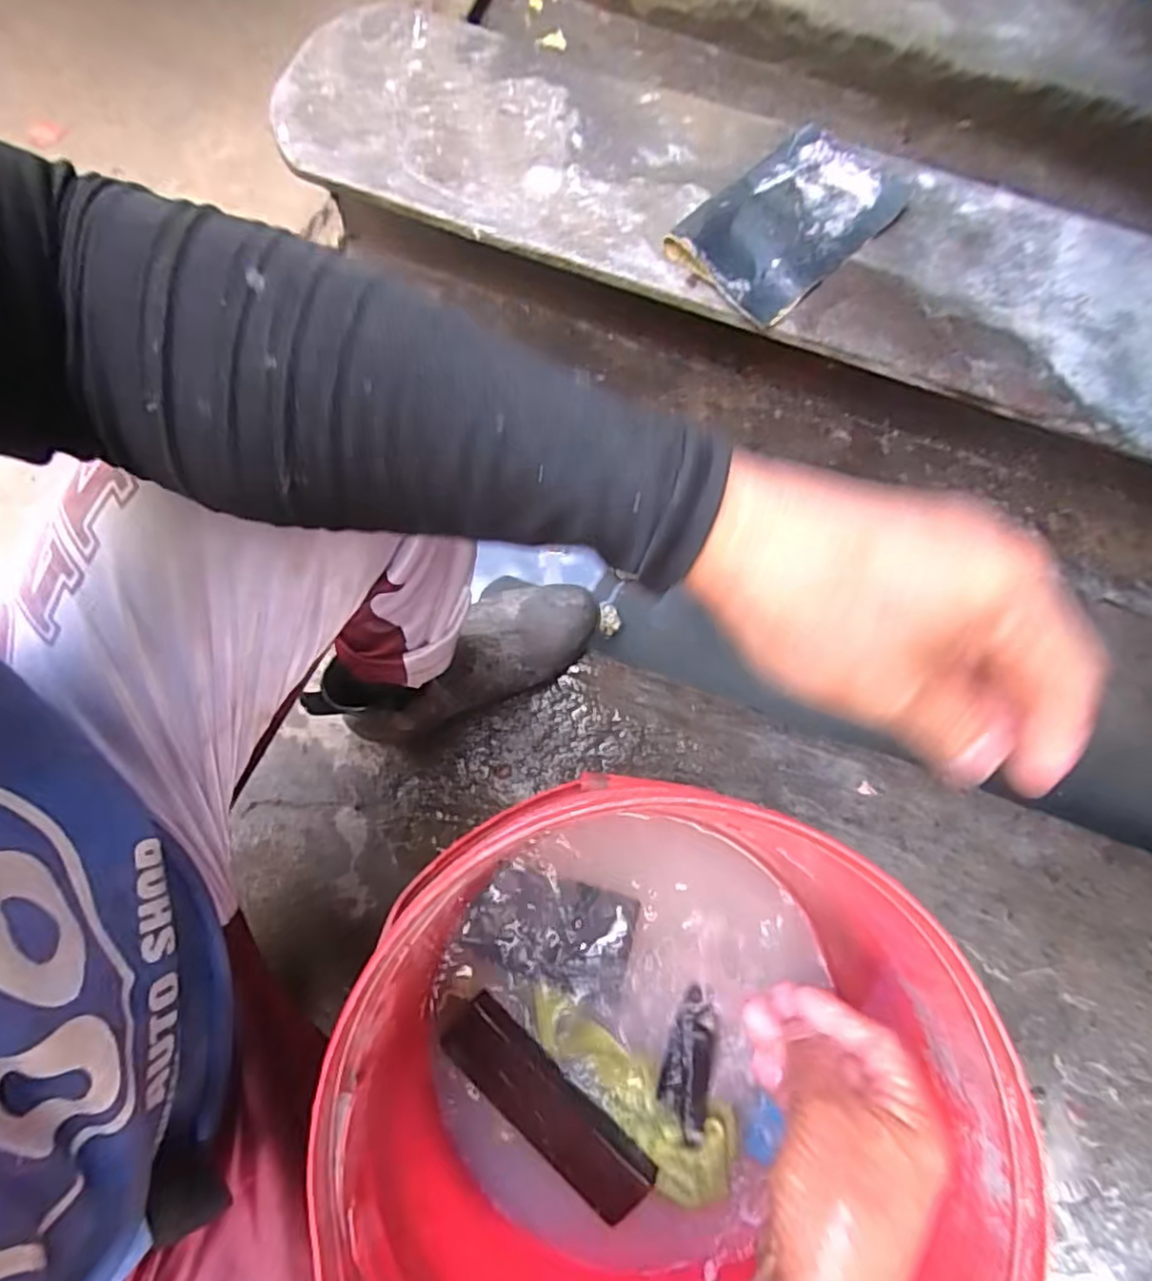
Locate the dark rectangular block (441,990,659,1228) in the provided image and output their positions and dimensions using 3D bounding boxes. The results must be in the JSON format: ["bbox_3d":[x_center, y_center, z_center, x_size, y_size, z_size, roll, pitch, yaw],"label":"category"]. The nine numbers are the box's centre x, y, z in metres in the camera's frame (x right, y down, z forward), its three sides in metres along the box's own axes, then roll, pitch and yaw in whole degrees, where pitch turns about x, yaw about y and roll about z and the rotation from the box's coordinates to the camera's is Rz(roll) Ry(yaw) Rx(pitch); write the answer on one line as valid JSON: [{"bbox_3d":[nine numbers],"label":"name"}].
[{"bbox_3d":[-0.021,0.301,0.436,0.155,0.024,0.045,40,77,10],"label":"dark rectangular block"}]

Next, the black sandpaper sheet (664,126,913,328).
[{"bbox_3d":[0.108,-0.209,0.333,0.119,0.005,0.068,-43,82,-14],"label":"black sandpaper sheet"}]

